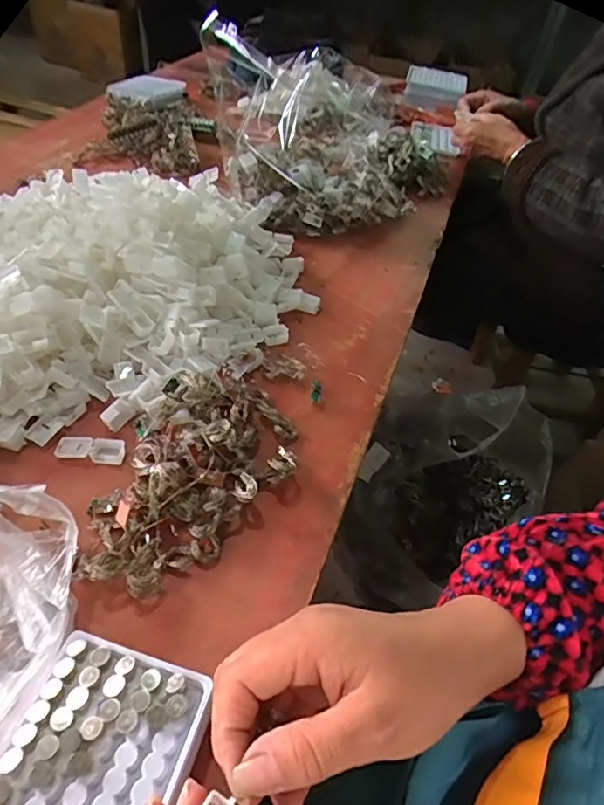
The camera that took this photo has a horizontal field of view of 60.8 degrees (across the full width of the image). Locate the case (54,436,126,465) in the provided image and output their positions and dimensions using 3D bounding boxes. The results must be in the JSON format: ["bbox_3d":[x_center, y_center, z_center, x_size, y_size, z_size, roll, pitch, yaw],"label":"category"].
[{"bbox_3d":[-0.177,0.039,0.433,0.054,0.008,0.021,7,48,-1],"label":"case"}]

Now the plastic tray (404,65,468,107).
[{"bbox_3d":[0.264,-0.640,1.039,0.140,0.073,0.035,39,19,35],"label":"plastic tray"}]

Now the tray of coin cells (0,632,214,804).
[{"bbox_3d":[-0.116,0.204,0.276,0.093,0.033,0.128,17,48,9],"label":"tray of coin cells"}]

